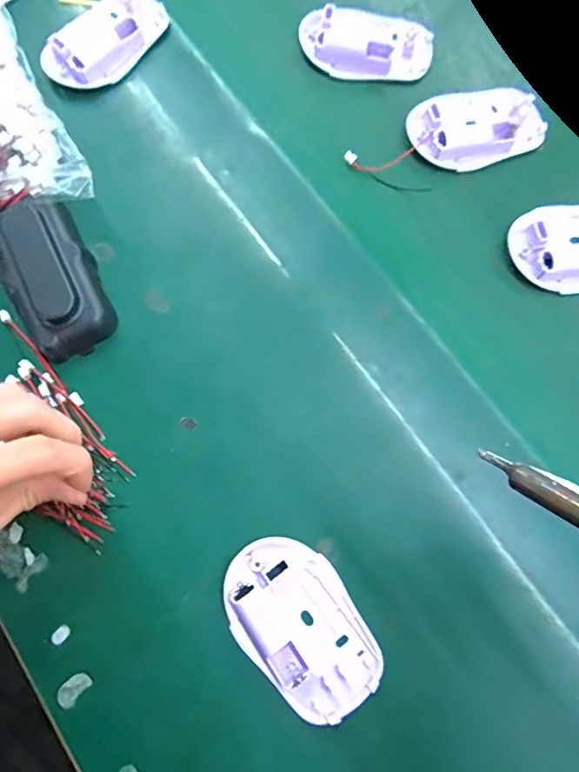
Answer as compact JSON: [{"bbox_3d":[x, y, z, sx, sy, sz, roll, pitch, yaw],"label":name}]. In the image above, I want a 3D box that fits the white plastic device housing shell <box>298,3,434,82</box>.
[{"bbox_3d":[0.056,-0.252,0.377,0.094,0.018,0.052,3,76,1],"label":"white plastic device housing shell"}]

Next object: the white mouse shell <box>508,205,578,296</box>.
[{"bbox_3d":[0.191,-0.094,0.336,0.088,0.014,0.062,-17,76,-4],"label":"white mouse shell"}]

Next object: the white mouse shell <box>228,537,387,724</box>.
[{"bbox_3d":[0.005,0.130,0.280,0.061,0.016,0.095,-31,78,-7],"label":"white mouse shell"}]

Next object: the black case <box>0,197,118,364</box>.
[{"bbox_3d":[-0.150,-0.069,0.324,0.053,0.026,0.099,-29,78,-7],"label":"black case"}]

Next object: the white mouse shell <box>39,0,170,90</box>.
[{"bbox_3d":[-0.134,-0.255,0.379,0.055,0.017,0.097,34,79,8],"label":"white mouse shell"}]

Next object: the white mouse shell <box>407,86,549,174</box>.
[{"bbox_3d":[0.130,-0.183,0.359,0.090,0.014,0.058,-19,77,-4],"label":"white mouse shell"}]

